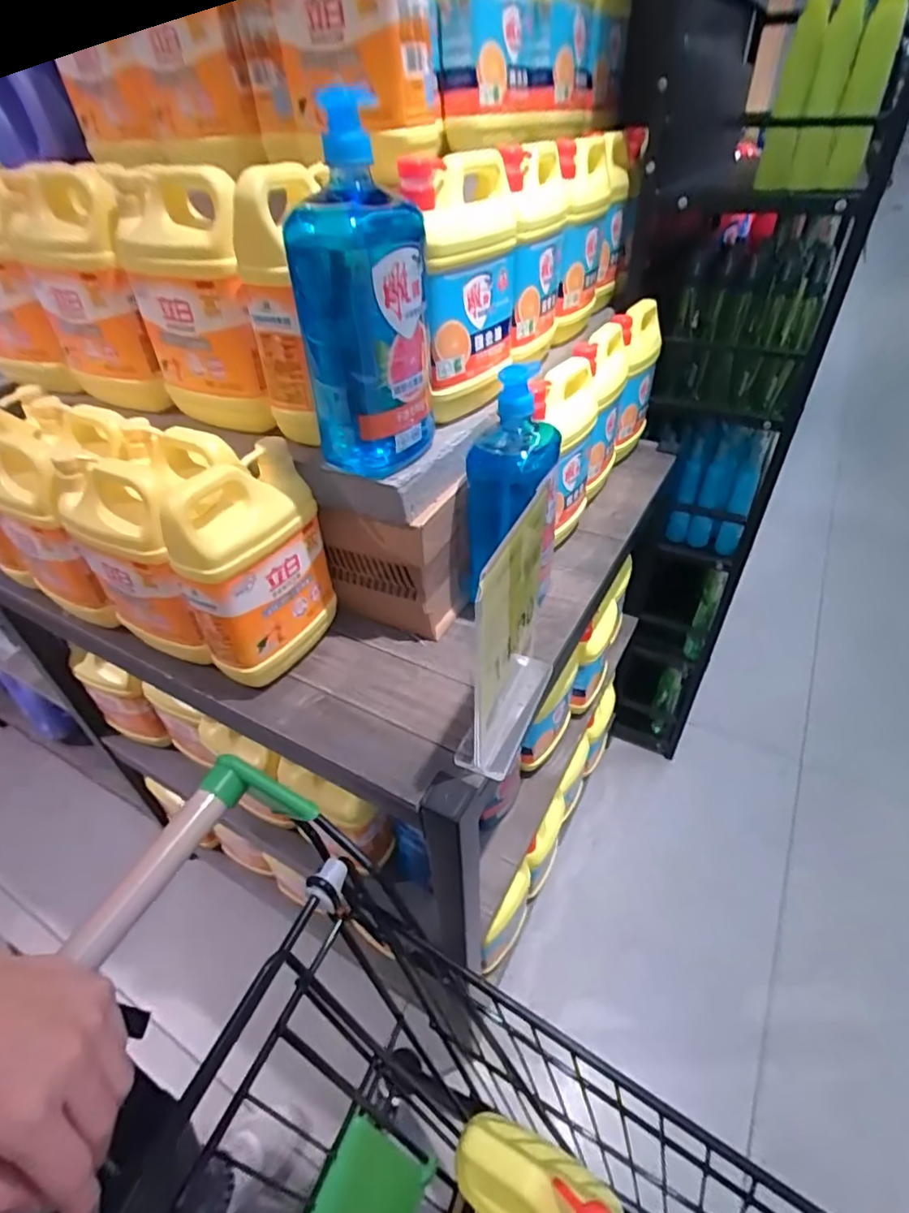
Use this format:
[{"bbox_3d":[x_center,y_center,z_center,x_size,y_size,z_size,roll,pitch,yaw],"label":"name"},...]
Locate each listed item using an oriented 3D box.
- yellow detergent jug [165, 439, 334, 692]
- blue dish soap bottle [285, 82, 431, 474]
[{"bbox_3d":[-0.195,-0.039,0.562,0.078,0.206,0.137,10,41,19],"label":"yellow detergent jug"},{"bbox_3d":[-0.075,-0.237,0.461,0.108,0.256,0.070,-9,38,-5],"label":"blue dish soap bottle"}]

